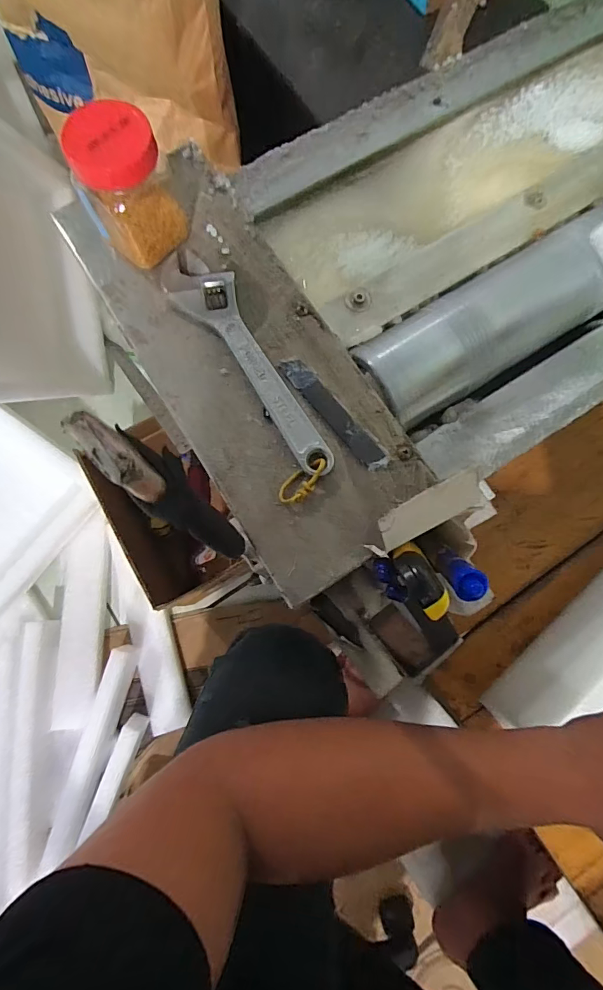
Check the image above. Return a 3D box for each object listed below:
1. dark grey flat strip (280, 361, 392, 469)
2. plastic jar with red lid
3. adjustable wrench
[{"bbox_3d":[0.023,-0.057,0.299,0.017,0.004,0.099,-38,81,-9],"label":"dark grey flat strip"},{"bbox_3d":[-0.114,-0.201,0.290,0.058,0.078,0.044,-23,79,-6],"label":"plastic jar with red lid"},{"bbox_3d":[-0.034,-0.096,0.301,0.040,0.015,0.189,-37,81,-8],"label":"adjustable wrench"}]

